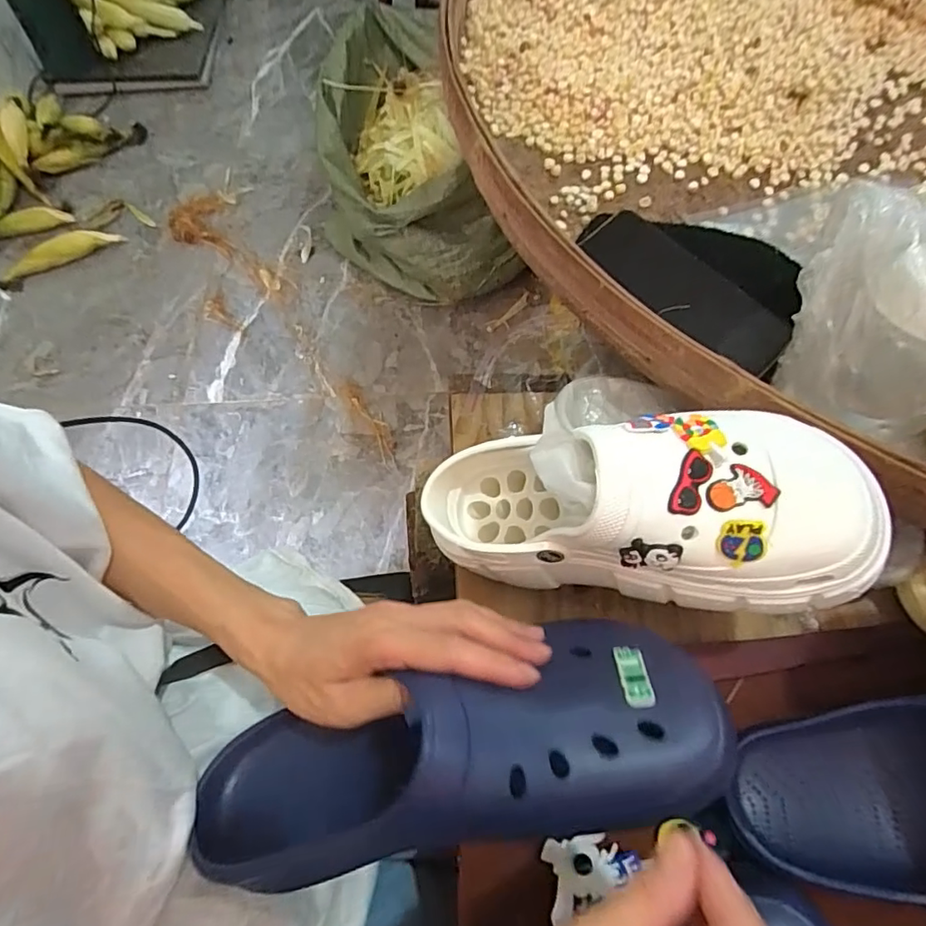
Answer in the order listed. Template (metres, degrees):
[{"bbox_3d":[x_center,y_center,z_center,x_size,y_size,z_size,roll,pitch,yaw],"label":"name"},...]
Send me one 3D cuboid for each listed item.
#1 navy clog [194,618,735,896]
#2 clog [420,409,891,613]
[{"bbox_3d":[-0.010,0.151,0.282,0.277,0.083,0.093,-19,64,11],"label":"navy clog"},{"bbox_3d":[0.091,0.021,0.314,0.229,0.110,0.085,-4,60,33],"label":"clog"}]

